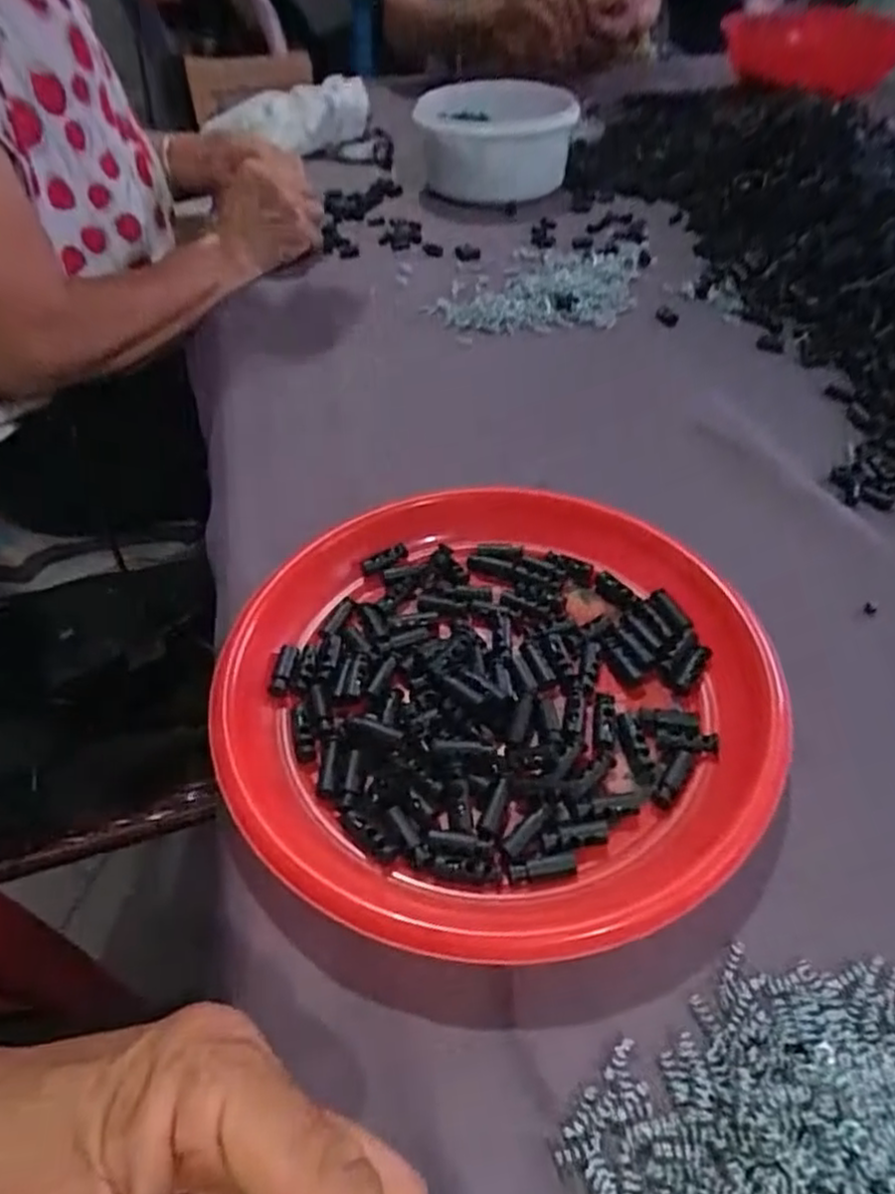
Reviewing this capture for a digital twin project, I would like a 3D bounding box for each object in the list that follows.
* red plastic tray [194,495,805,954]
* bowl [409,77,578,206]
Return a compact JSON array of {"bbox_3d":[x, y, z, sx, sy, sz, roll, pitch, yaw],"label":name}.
[{"bbox_3d":[0.019,0.037,0.307,0.218,0.025,0.219,8,48,10],"label":"red plastic tray"},{"bbox_3d":[0.052,-0.491,0.774,0.161,0.088,0.177,-2,47,2],"label":"bowl"}]

